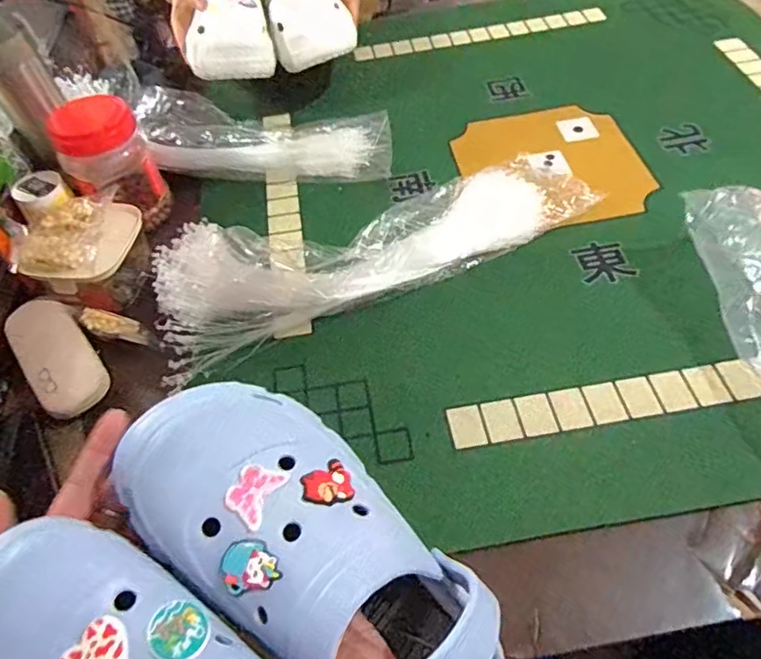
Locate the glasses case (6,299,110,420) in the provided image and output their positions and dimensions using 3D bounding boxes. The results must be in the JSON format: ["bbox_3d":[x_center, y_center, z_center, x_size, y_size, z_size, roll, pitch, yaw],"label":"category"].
[{"bbox_3d":[-0.319,0.017,0.554,0.064,0.032,0.156,-32,57,-20],"label":"glasses case"}]

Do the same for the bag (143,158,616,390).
[{"bbox_3d":[-0.007,-0.108,0.621,0.481,0.080,0.154,-21,54,-12],"label":"bag"}]

